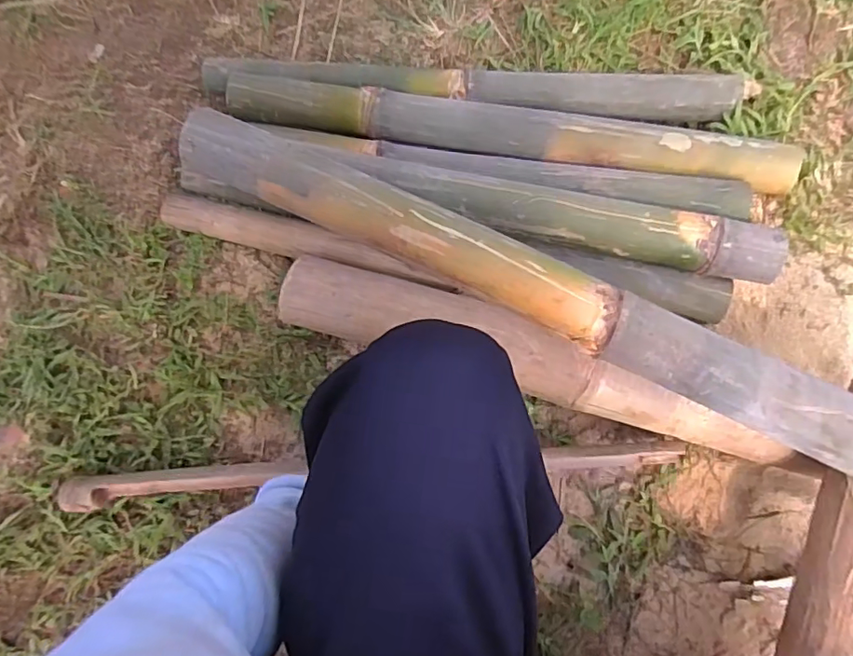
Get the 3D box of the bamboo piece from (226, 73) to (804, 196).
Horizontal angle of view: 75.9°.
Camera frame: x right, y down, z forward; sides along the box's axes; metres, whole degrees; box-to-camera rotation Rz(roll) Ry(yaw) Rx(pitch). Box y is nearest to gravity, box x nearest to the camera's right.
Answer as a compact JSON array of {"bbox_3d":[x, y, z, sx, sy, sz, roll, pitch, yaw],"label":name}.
[{"bbox_3d":[0.080,-0.246,0.676,0.704,0.053,0.074,9,77,7],"label":"bamboo piece"}]

